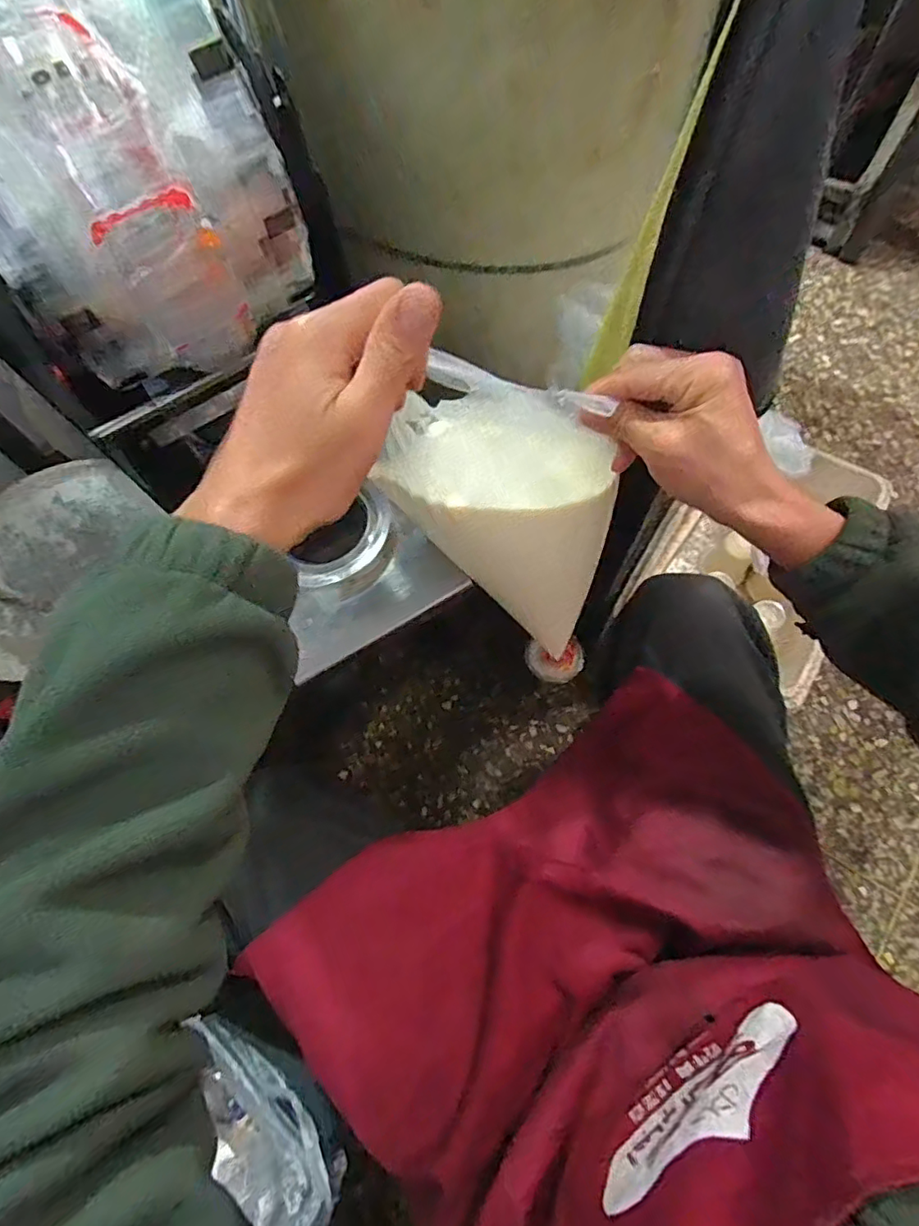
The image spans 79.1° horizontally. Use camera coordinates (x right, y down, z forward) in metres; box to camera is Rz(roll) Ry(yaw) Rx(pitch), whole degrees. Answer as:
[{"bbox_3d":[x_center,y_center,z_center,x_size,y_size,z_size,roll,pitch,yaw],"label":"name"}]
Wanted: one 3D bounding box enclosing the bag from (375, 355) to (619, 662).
[{"bbox_3d":[0.034,-0.089,0.436,0.176,0.233,0.092,27,72,13],"label":"bag"}]

